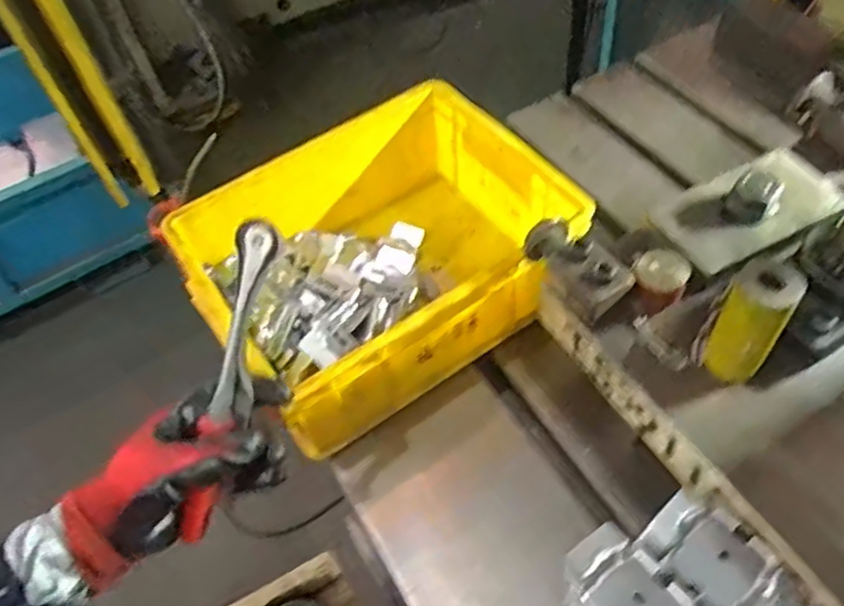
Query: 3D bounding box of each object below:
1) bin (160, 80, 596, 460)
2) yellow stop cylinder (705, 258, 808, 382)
[{"bbox_3d":[-0.042,-0.047,0.686,0.329,0.141,0.258,-32,58,-18],"label":"bin"},{"bbox_3d":[0.226,0.014,0.469,0.039,0.097,0.035,27,60,22],"label":"yellow stop cylinder"}]

